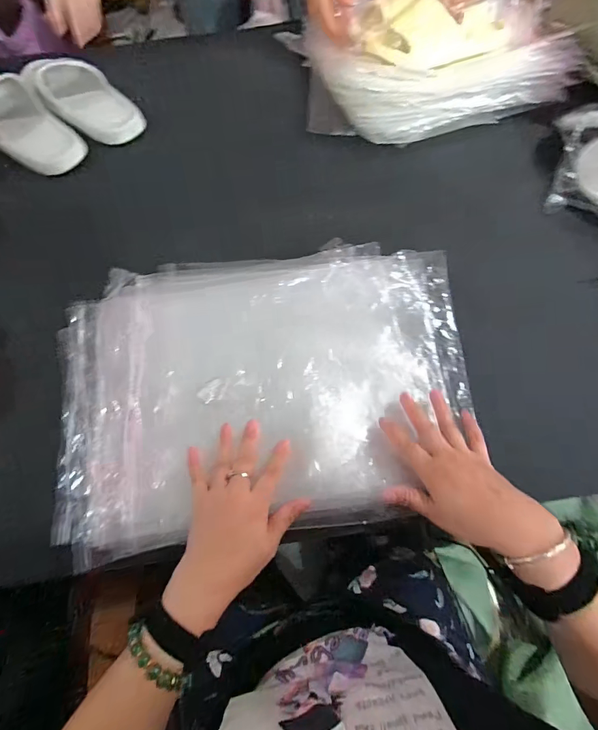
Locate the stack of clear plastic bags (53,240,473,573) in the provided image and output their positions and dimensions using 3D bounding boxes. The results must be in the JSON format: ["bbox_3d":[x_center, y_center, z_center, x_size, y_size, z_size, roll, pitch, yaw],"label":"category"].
[{"bbox_3d":[-0.045,0.012,0.477,0.492,0.030,0.350,-8,66,-2],"label":"stack of clear plastic bags"}]

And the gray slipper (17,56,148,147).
[{"bbox_3d":[-0.380,-0.475,0.699,0.115,0.065,0.220,-43,71,-16],"label":"gray slipper"}]

